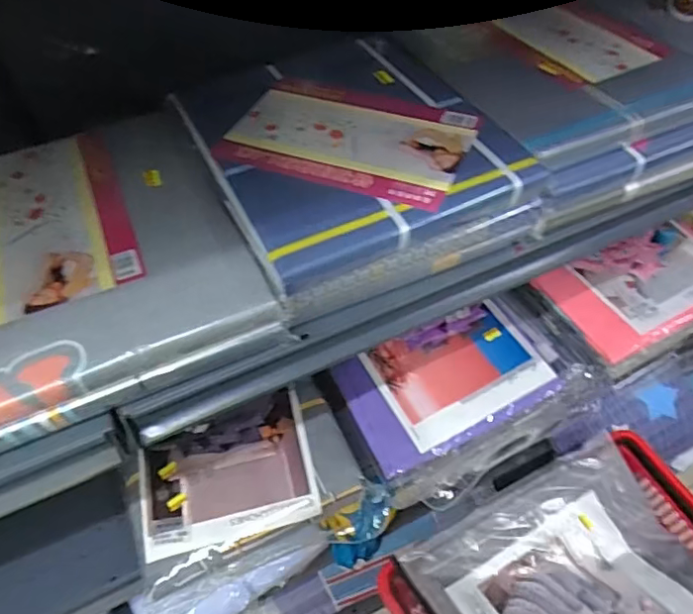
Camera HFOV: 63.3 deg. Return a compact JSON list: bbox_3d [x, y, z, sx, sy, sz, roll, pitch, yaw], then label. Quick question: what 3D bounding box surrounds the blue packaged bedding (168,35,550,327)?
[{"bbox_3d":[-0.009,-0.150,0.533,0.237,0.072,0.303,-24,56,-15],"label":"blue packaged bedding"}]

